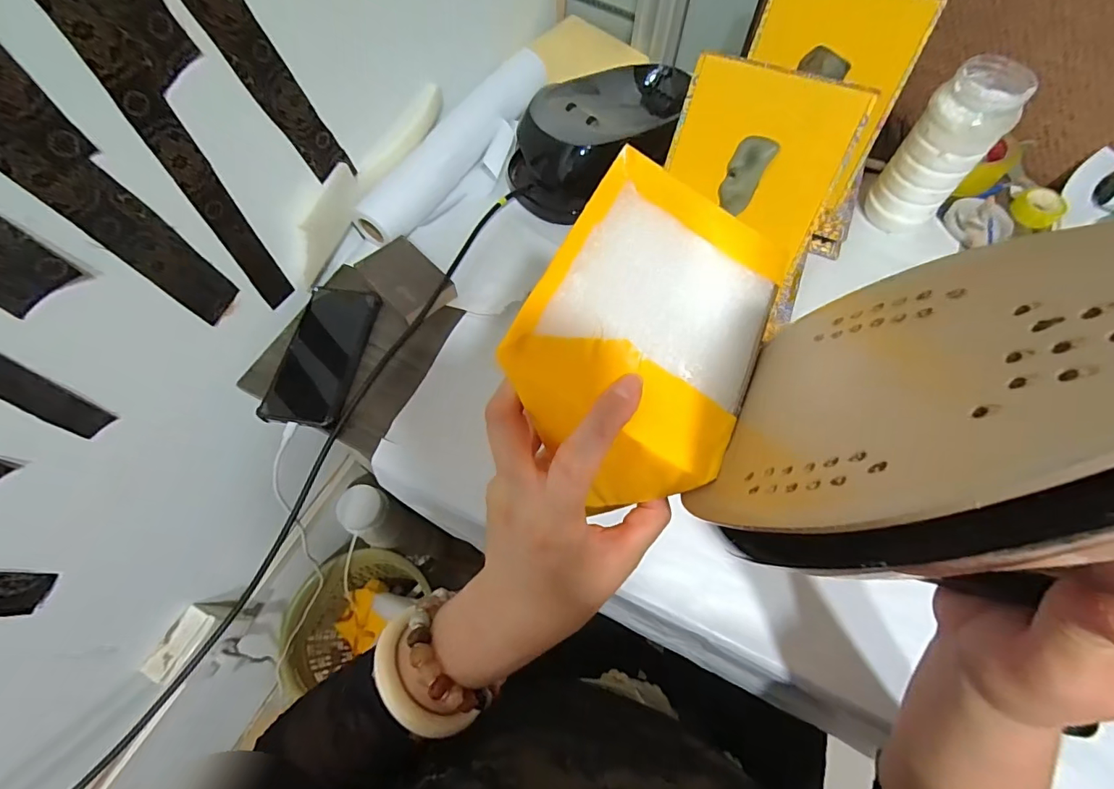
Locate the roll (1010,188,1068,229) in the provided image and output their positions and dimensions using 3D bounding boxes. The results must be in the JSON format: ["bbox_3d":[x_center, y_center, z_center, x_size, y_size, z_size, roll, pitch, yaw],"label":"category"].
[{"bbox_3d":[0.608,-0.237,0.606,0.055,0.020,0.054,0,64,0],"label":"roll"}]

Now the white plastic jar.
[{"bbox_3d":[0.427,-0.270,0.532,0.077,0.155,0.069,38,70,17],"label":"white plastic jar"}]

